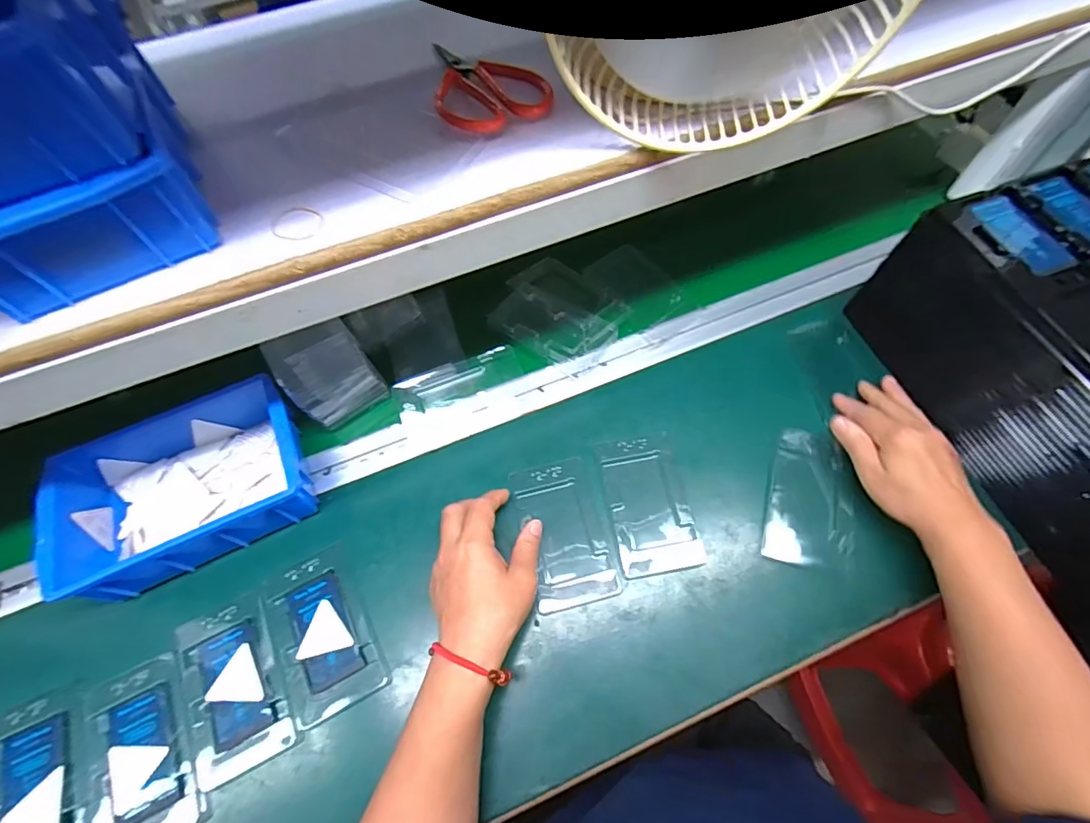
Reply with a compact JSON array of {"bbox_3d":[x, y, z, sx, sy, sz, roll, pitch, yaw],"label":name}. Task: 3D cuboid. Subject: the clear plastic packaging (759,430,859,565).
[{"bbox_3d":[0.245,0.077,0.459,0.072,0.017,0.127,13,64,9],"label":"clear plastic packaging"}]

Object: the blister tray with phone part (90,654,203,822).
[{"bbox_3d":[-0.313,0.265,0.387,0.070,0.013,0.128,-22,64,-8],"label":"blister tray with phone part"}]

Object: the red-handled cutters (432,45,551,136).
[{"bbox_3d":[-0.043,-0.251,0.375,0.081,0.010,0.122,-13,63,-4],"label":"red-handled cutters"}]

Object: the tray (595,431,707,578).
[{"bbox_3d":[0.096,0.084,0.464,0.072,0.015,0.127,-9,63,-2],"label":"tray"}]

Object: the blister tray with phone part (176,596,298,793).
[{"bbox_3d":[-0.252,0.220,0.401,0.073,0.010,0.122,-24,64,-9],"label":"blister tray with phone part"}]

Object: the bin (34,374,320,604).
[{"bbox_3d":[-0.322,0.064,0.452,0.203,0.066,0.147,-22,64,-8],"label":"bin"}]

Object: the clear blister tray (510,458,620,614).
[{"bbox_3d":[0.016,0.108,0.450,0.070,0.016,0.126,-15,63,-5],"label":"clear blister tray"}]

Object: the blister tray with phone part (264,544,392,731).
[{"bbox_3d":[-0.187,0.183,0.417,0.073,0.014,0.126,-26,64,-10],"label":"blister tray with phone part"}]

